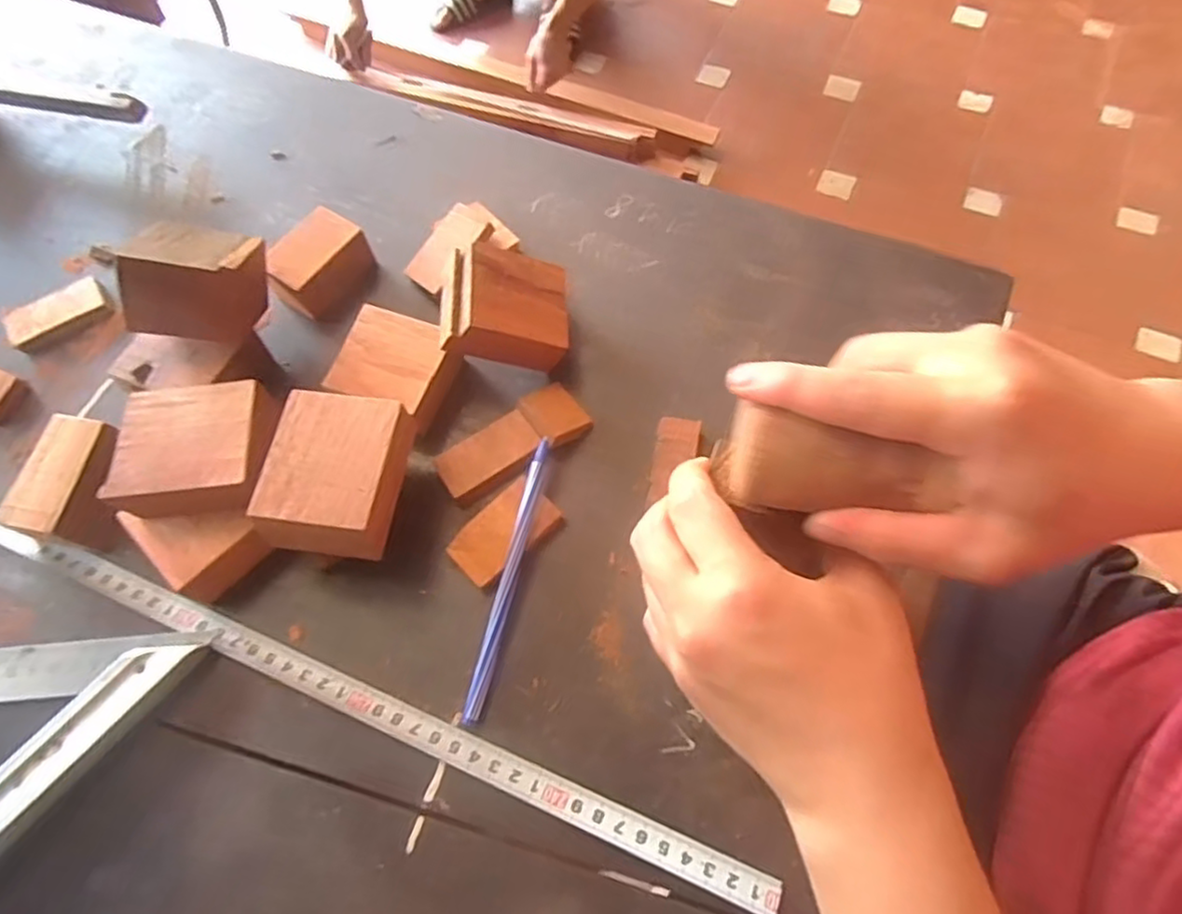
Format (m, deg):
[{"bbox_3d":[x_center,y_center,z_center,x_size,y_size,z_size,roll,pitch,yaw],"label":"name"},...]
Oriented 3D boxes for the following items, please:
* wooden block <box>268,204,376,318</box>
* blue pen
[{"bbox_3d":[-0.161,-0.115,0.402,0.038,0.026,0.056,27,70,13],"label":"wooden block"},{"bbox_3d":[-0.039,0.056,0.333,0.008,0.010,0.138,11,72,8],"label":"blue pen"}]

